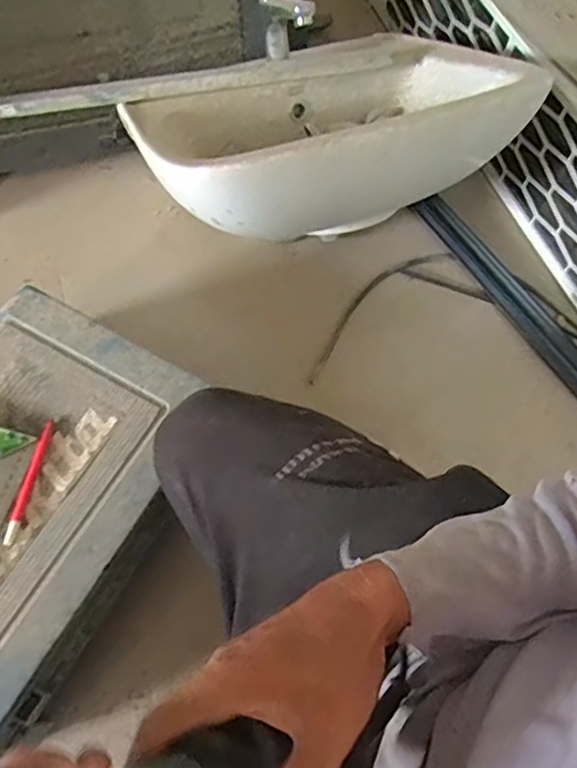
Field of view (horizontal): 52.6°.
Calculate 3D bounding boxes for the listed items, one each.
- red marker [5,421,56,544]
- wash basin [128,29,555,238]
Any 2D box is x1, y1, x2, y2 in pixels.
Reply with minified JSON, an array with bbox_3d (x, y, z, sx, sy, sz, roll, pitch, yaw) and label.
[{"bbox_3d":[-0.267,0.100,0.602,0.012,0.008,0.131,10,64,1],"label":"red marker"},{"bbox_3d":[0.058,-0.303,0.754,0.480,0.149,0.328,-19,43,-12],"label":"wash basin"}]

